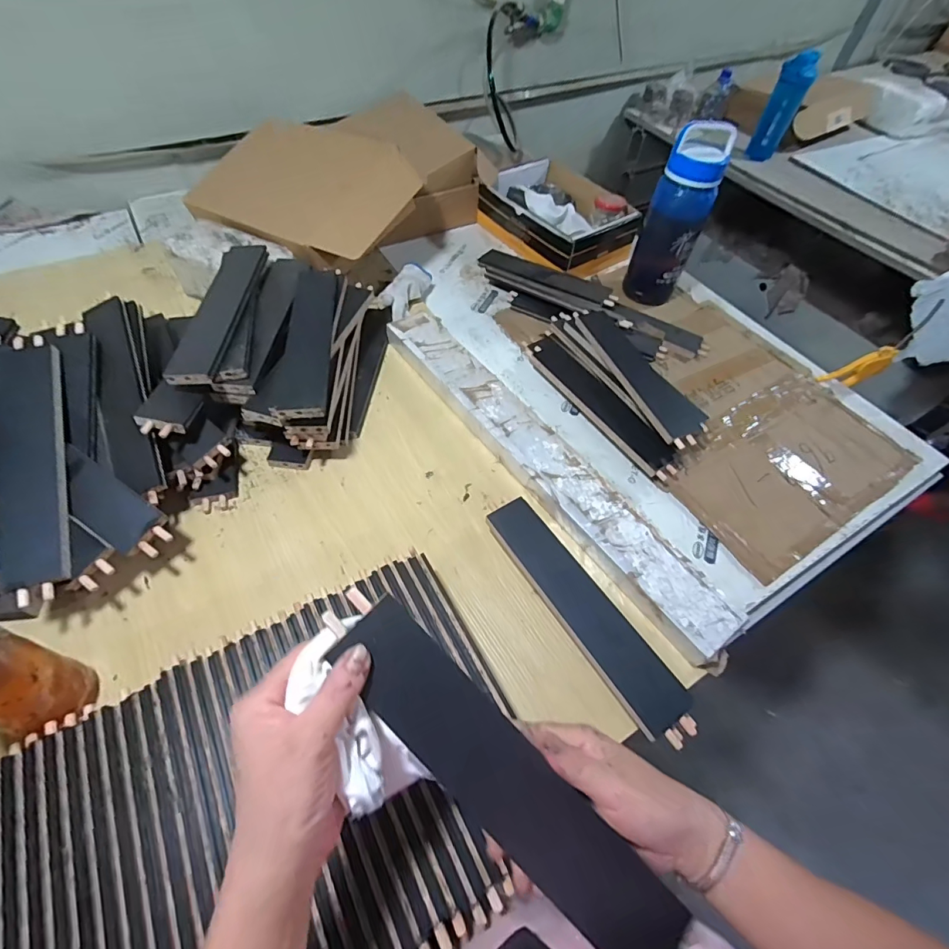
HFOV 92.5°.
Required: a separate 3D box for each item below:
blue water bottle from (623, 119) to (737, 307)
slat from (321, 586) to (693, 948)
[{"bbox_3d":[0.364,-0.460,0.832,0.102,0.278,0.081,20,56,9],"label":"blue water bottle"},{"bbox_3d":[0.016,0.189,0.287,0.282,0.010,0.054,46,62,5],"label":"slat"}]

